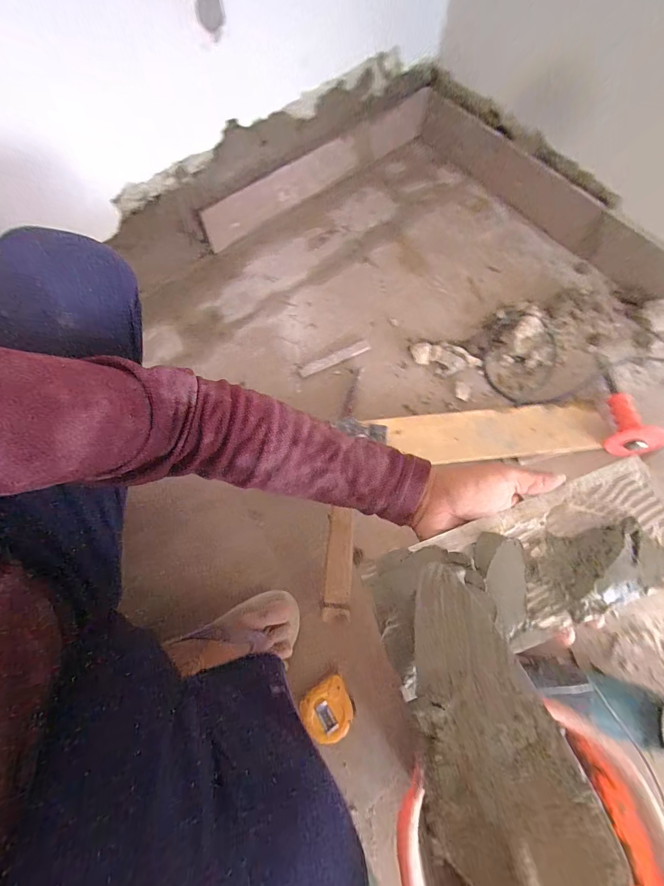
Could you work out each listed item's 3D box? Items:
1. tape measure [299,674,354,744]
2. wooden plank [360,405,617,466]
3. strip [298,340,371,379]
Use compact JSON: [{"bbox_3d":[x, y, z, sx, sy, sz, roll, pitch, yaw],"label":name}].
[{"bbox_3d":[-0.003,0.362,0.476,0.063,0.041,0.063,-29,73,-10],"label":"tape measure"},{"bbox_3d":[0.289,-0.018,0.604,0.408,0.016,0.093,-5,70,-1],"label":"wooden plank"},{"bbox_3d":[0.006,-0.163,0.668,0.146,0.007,0.023,-25,72,-8],"label":"strip"}]

